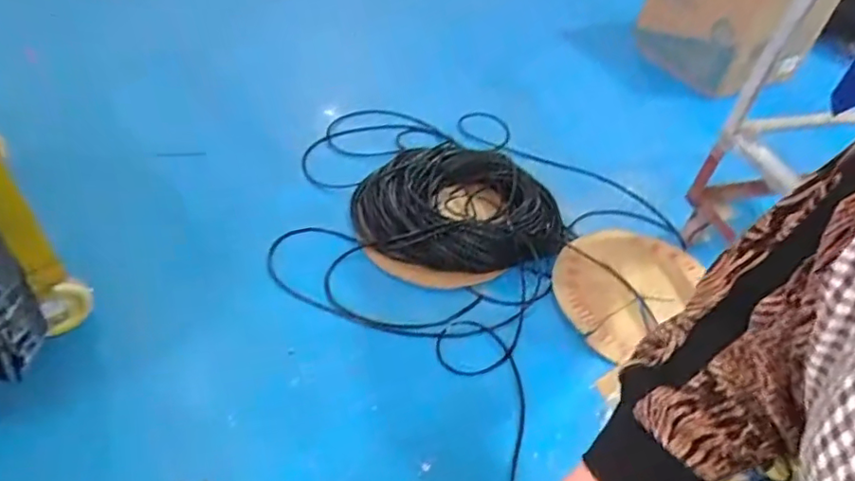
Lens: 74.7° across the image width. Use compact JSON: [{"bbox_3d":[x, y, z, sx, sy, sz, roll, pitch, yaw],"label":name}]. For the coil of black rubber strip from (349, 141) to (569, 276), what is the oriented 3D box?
[{"bbox_3d":[0.074,-0.111,1.616,0.571,0.096,0.513,-7,48,-14],"label":"coil of black rubber strip"}]

